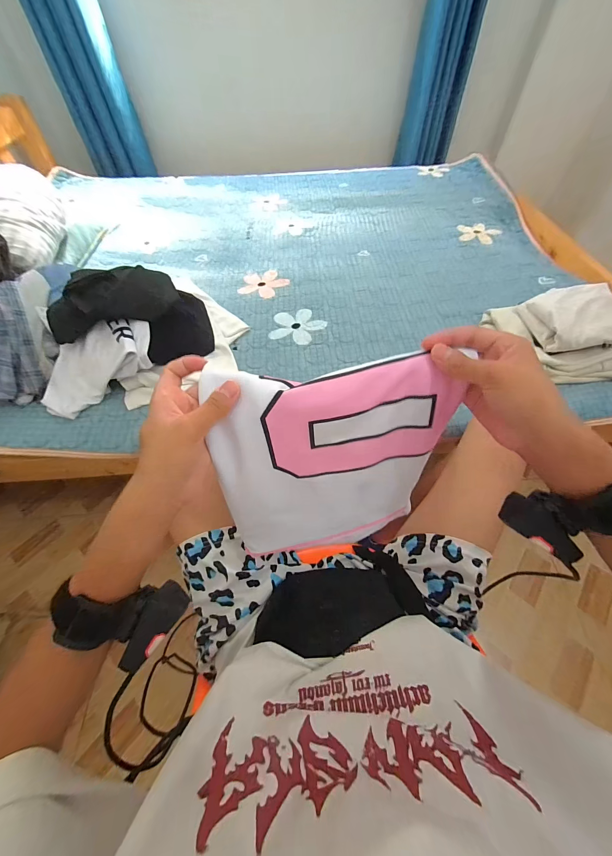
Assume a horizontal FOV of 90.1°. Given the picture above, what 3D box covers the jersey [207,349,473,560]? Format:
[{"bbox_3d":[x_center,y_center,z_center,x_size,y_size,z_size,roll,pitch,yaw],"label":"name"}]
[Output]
[{"bbox_3d":[0.031,0.048,0.345,0.237,0.250,0.024,-8,37,-7],"label":"jersey"}]

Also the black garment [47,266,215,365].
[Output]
[{"bbox_3d":[-0.393,-0.246,0.705,0.316,0.207,0.129,-23,58,-14],"label":"black garment"}]

